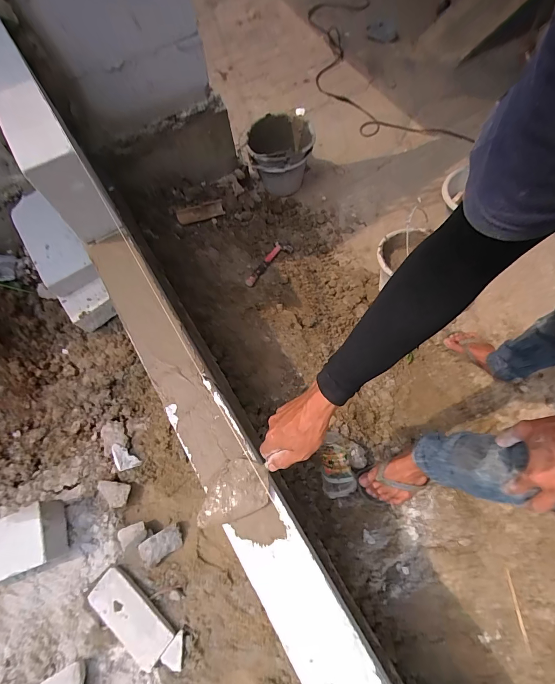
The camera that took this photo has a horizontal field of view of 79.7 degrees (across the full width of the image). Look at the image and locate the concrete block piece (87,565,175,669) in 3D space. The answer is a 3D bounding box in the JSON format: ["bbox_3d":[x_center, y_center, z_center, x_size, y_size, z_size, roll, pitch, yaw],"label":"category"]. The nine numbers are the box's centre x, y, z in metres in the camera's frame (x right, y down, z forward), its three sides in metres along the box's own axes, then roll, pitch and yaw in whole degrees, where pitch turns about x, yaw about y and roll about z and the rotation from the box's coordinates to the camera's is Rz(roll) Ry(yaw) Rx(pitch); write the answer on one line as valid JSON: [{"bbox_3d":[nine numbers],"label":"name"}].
[{"bbox_3d":[-0.302,0.562,0.679,0.186,0.028,0.082,35,72,16],"label":"concrete block piece"}]

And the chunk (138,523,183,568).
[{"bbox_3d":[-0.256,0.447,0.734,0.087,0.042,0.056,-30,69,-10],"label":"chunk"}]

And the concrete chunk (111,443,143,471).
[{"bbox_3d":[-0.380,0.286,0.812,0.075,0.023,0.044,35,72,16],"label":"concrete chunk"}]

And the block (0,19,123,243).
[{"bbox_3d":[-0.525,-0.472,0.735,0.100,0.208,0.505,-31,69,-11],"label":"block"}]

